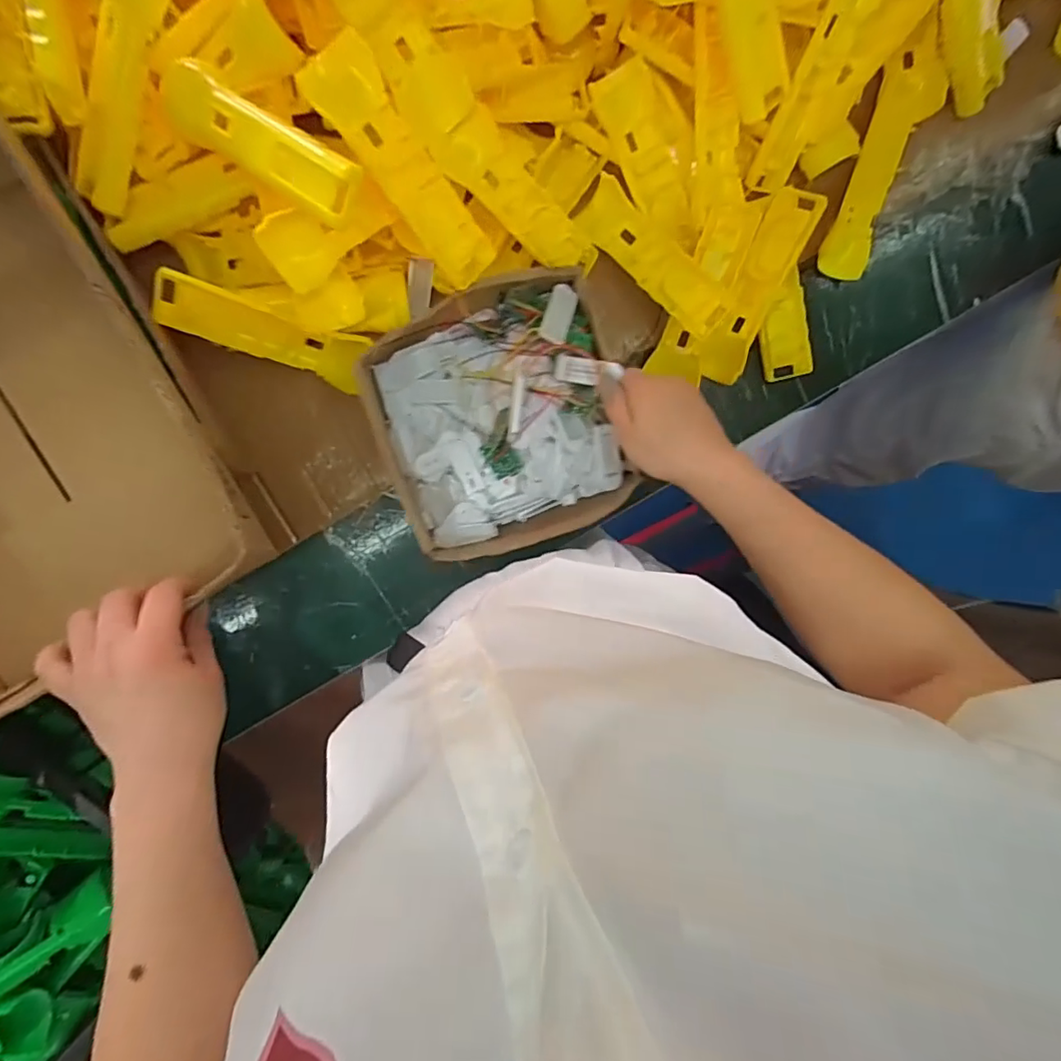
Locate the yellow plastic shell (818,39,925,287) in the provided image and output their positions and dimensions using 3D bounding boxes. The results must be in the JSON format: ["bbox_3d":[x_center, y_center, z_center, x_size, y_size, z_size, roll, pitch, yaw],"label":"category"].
[{"bbox_3d":[0.320,-0.337,0.525,0.044,0.022,0.205,18,92,-6],"label":"yellow plastic shell"}]

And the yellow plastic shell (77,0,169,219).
[{"bbox_3d":[-0.285,-0.306,0.391,0.032,0.020,0.161,28,115,-6],"label":"yellow plastic shell"}]

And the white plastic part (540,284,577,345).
[{"bbox_3d":[0.024,-0.178,0.462,0.023,0.007,0.051,15,79,-6],"label":"white plastic part"}]

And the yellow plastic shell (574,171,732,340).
[{"bbox_3d":[0.106,-0.235,0.488,0.043,0.025,0.157,-41,81,-1],"label":"yellow plastic shell"}]

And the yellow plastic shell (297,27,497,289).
[{"bbox_3d":[-0.087,-0.255,0.407,0.048,0.013,0.163,-42,123,-1],"label":"yellow plastic shell"}]

